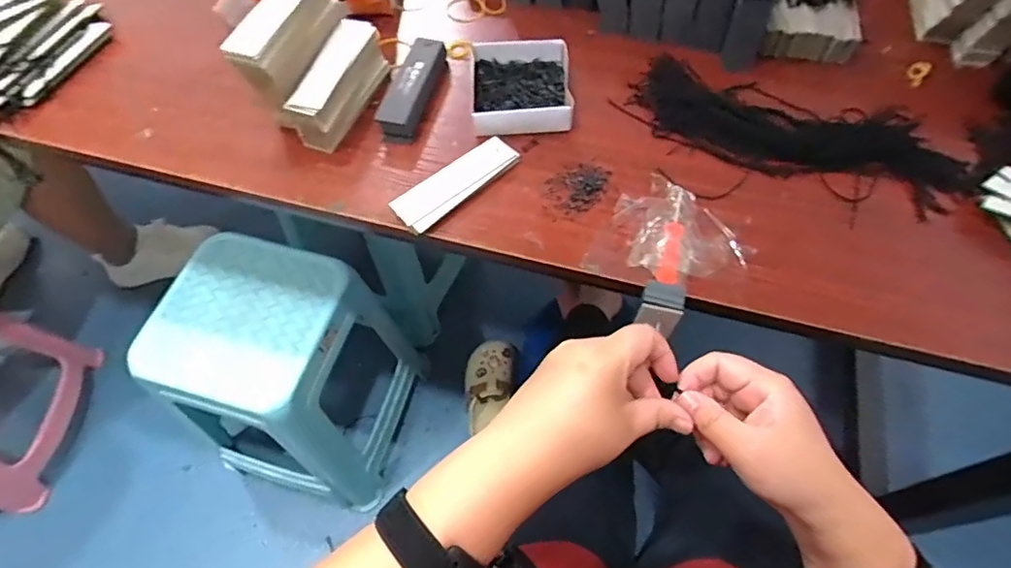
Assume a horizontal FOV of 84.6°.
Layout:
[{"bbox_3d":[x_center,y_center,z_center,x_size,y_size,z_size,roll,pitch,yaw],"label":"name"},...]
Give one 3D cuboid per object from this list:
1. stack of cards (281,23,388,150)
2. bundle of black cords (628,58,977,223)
[{"bbox_3d":[-0.164,-0.196,0.549,0.043,0.054,0.132,15,62,9],"label":"stack of cards"},{"bbox_3d":[0.289,-0.152,0.556,0.314,0.034,0.118,21,63,12],"label":"bundle of black cords"}]

